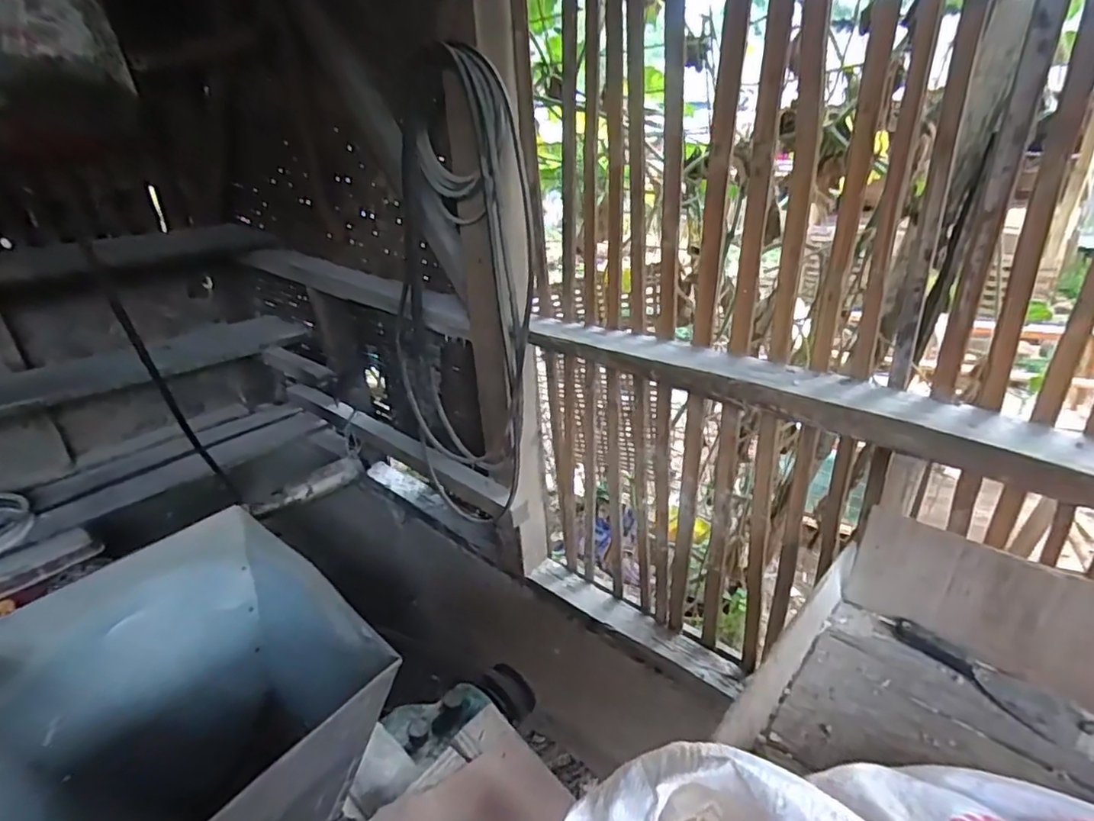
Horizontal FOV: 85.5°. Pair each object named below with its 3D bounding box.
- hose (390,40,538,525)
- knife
[{"bbox_3d":[-0.167,-0.172,1.151,0.355,0.908,0.109,23,35,28],"label":"hose"},{"bbox_3d":[0.527,0.320,0.719,0.194,0.023,0.060,23,36,38],"label":"knife"}]

